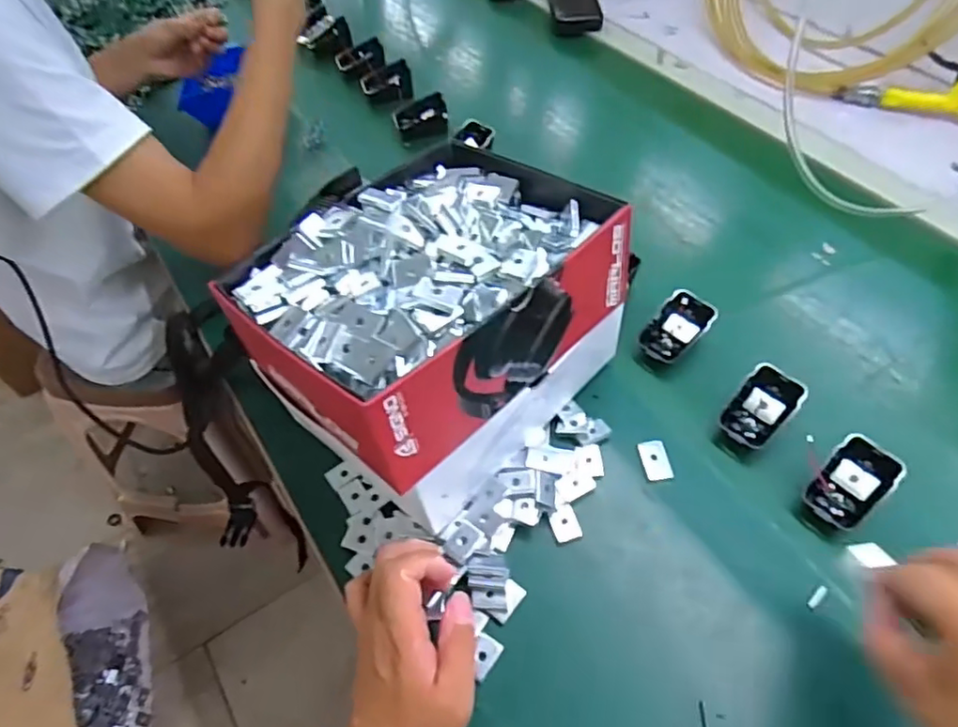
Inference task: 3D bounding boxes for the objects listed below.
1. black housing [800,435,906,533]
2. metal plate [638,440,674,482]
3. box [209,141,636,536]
[{"bbox_3d":[0.287,0.093,0.472,0.045,0.013,0.069,38,94,34],"label":"black housing"},{"bbox_3d":[0.145,0.080,0.506,0.022,0.004,0.035,-7,54,-1],"label":"metal plate"},{"bbox_3d":[-0.033,-0.034,0.490,0.199,0.183,0.236,38,62,27],"label":"box"}]

